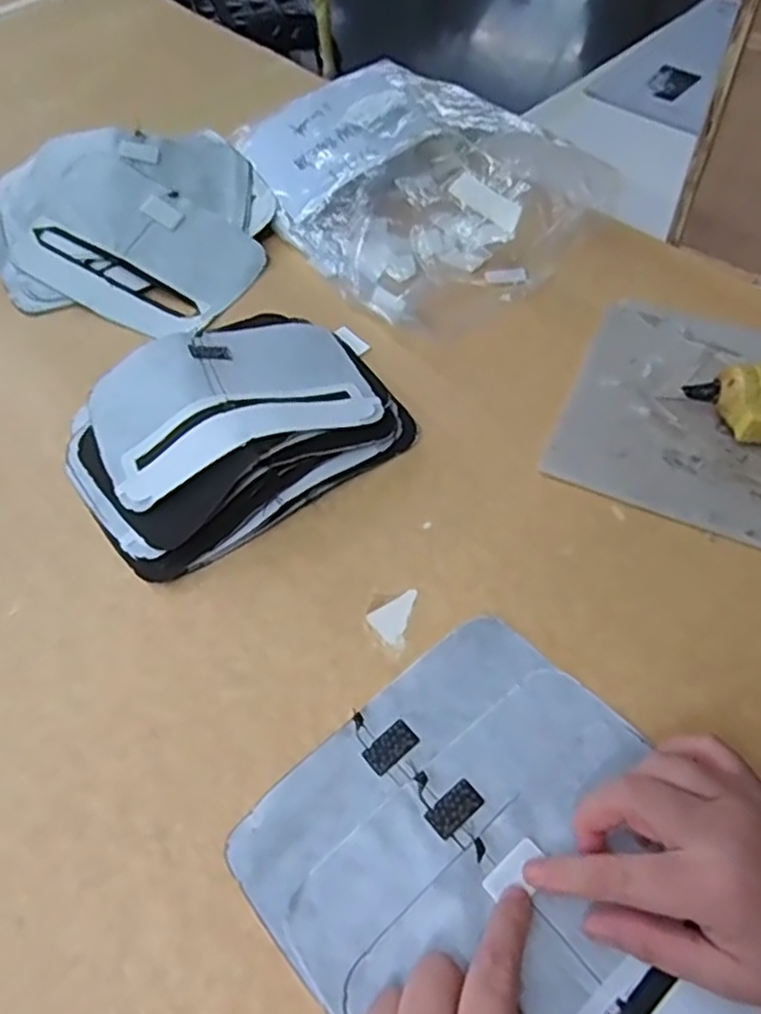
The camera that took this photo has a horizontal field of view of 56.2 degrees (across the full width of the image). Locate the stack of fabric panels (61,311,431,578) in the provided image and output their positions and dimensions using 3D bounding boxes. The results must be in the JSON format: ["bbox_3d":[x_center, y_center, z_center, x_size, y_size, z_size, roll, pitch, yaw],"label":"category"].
[{"bbox_3d":[-0.104,-0.063,0.493,0.214,0.053,0.160,-33,58,-17],"label":"stack of fabric panels"}]

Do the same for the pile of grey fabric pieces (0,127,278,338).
[{"bbox_3d":[-0.222,-0.250,0.619,0.247,0.066,0.227,-21,56,-10],"label":"pile of grey fabric pieces"}]

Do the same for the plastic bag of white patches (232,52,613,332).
[{"bbox_3d":[0.013,-0.281,0.613,0.189,0.095,0.296,-36,59,-19],"label":"plastic bag of white patches"}]

